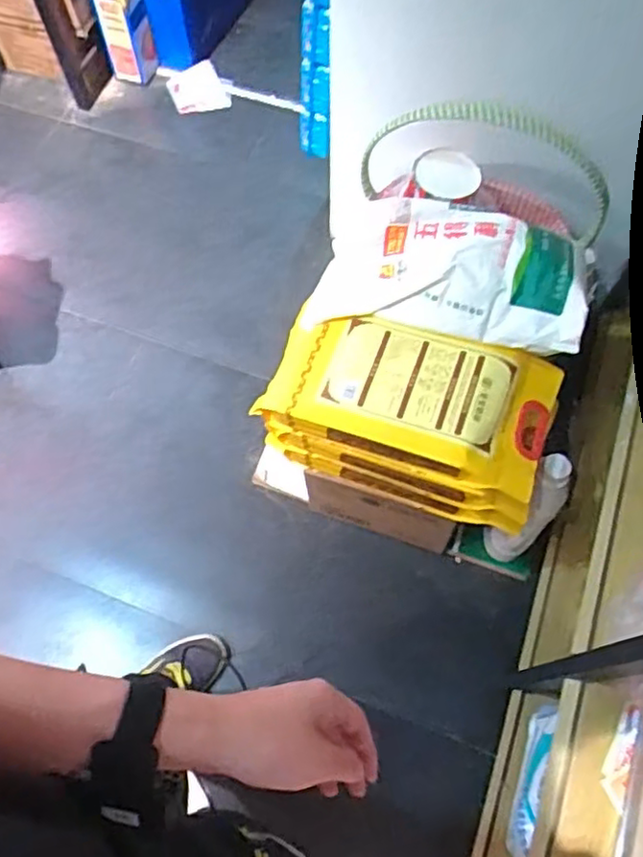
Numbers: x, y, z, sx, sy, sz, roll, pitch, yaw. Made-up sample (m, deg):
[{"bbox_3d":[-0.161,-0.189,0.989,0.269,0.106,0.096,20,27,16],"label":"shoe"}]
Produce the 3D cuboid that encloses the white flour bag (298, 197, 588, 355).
[{"bbox_3d":[0.209,-0.259,1.091,0.432,0.095,0.220,13,67,7],"label":"white flour bag"}]

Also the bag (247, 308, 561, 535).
[{"bbox_3d":[0.147,-0.024,1.146,0.458,0.212,0.241,18,68,10],"label":"bag"}]

